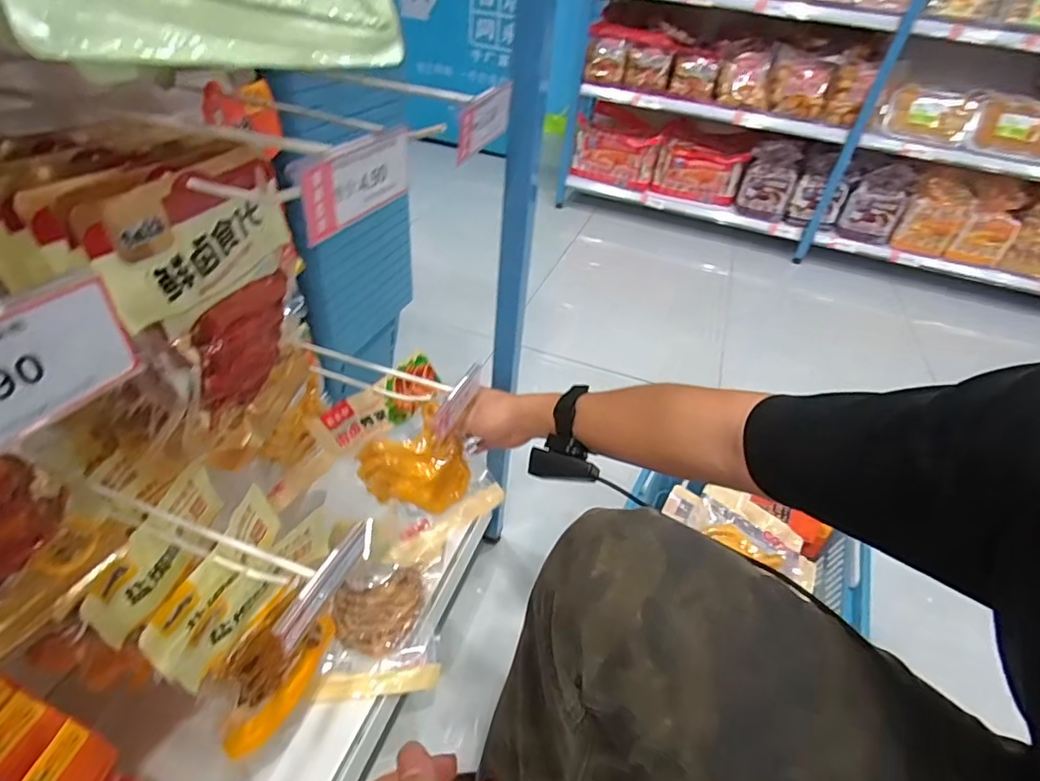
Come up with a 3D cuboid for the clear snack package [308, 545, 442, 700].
[{"bbox_3d":[-0.183,0.296,0.700,0.138,0.025,0.181,-2,40,-11],"label":"clear snack package"}]

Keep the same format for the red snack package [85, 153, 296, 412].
[{"bbox_3d":[-0.214,-0.073,0.388,0.030,0.158,0.142,11,39,5],"label":"red snack package"}]

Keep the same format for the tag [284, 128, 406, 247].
[{"bbox_3d":[-0.090,-0.118,0.300,0.006,0.039,0.098,18,40,13],"label":"tag"}]

